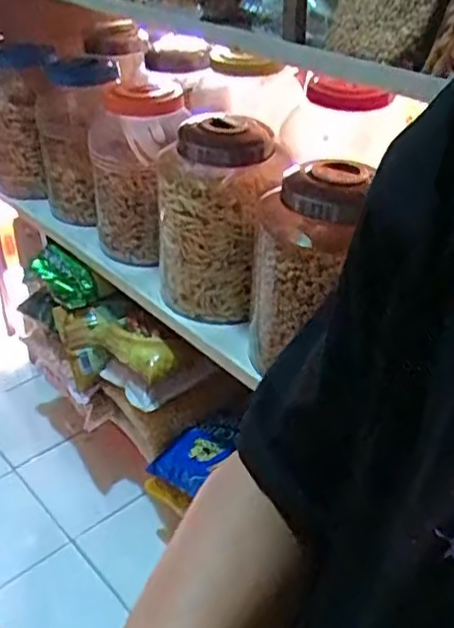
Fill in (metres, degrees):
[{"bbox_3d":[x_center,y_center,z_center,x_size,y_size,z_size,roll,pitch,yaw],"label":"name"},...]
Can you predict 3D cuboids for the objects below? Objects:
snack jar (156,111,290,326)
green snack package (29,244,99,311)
[{"bbox_3d":[-0.015,-0.174,1.306,0.232,0.357,0.214,1,35,-1],"label":"snack jar"},{"bbox_3d":[-0.390,-0.094,1.593,0.082,0.061,0.182,-30,59,-36],"label":"green snack package"}]

